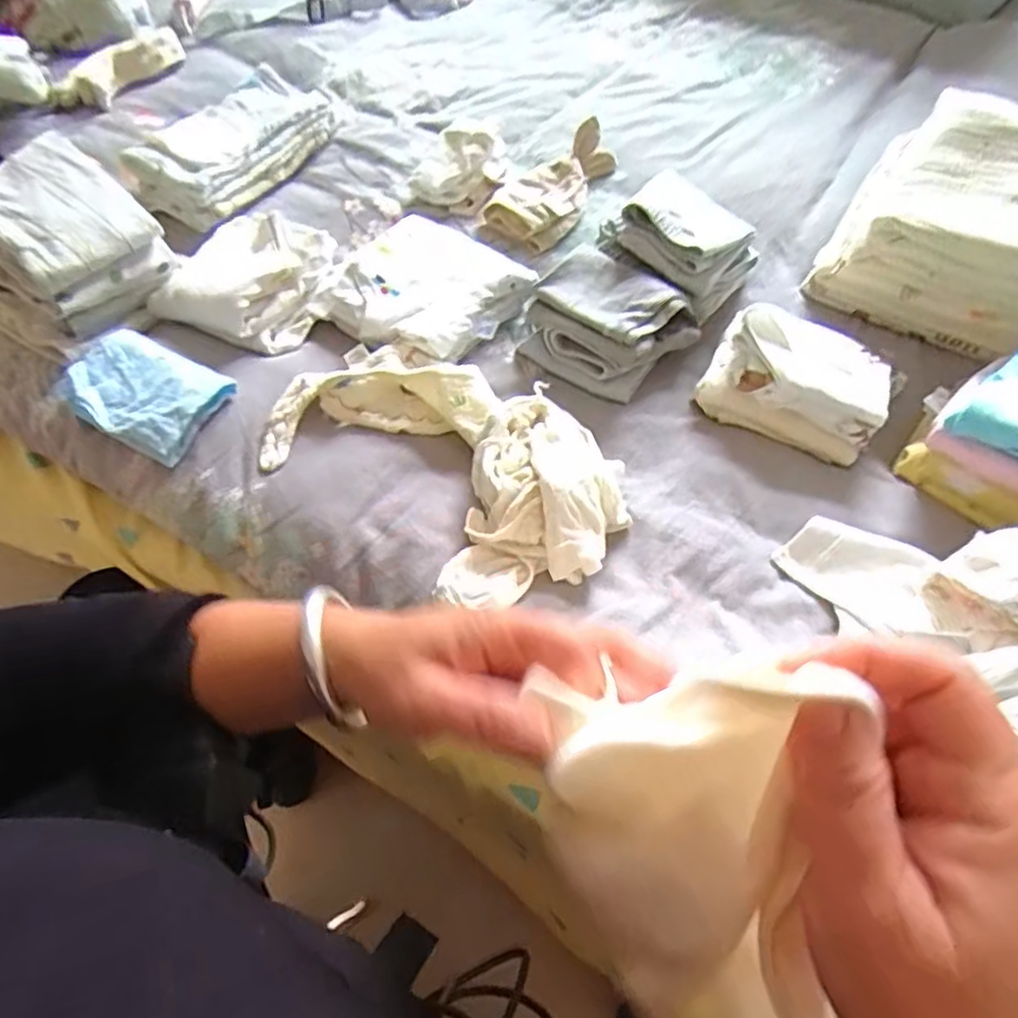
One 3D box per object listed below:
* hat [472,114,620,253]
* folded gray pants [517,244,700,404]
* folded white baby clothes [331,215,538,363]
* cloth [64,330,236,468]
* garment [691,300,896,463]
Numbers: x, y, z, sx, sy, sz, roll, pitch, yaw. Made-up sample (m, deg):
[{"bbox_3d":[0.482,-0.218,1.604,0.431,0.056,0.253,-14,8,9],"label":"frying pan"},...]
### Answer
[{"bbox_3d":[0.049,-0.360,0.727,0.087,0.043,0.195,30,63,17],"label":"hat"},{"bbox_3d":[0.092,-0.176,0.627,0.134,0.057,0.121,35,65,19],"label":"folded gray pants"},{"bbox_3d":[-0.078,-0.211,0.629,0.153,0.034,0.162,0,59,0],"label":"folded white baby clothes"},{"bbox_3d":[-0.306,-0.098,0.554,0.128,0.030,0.082,26,62,14],"label":"cloth"},{"bbox_3d":[0.263,-0.120,0.603,0.155,0.063,0.095,27,62,15],"label":"garment"}]

